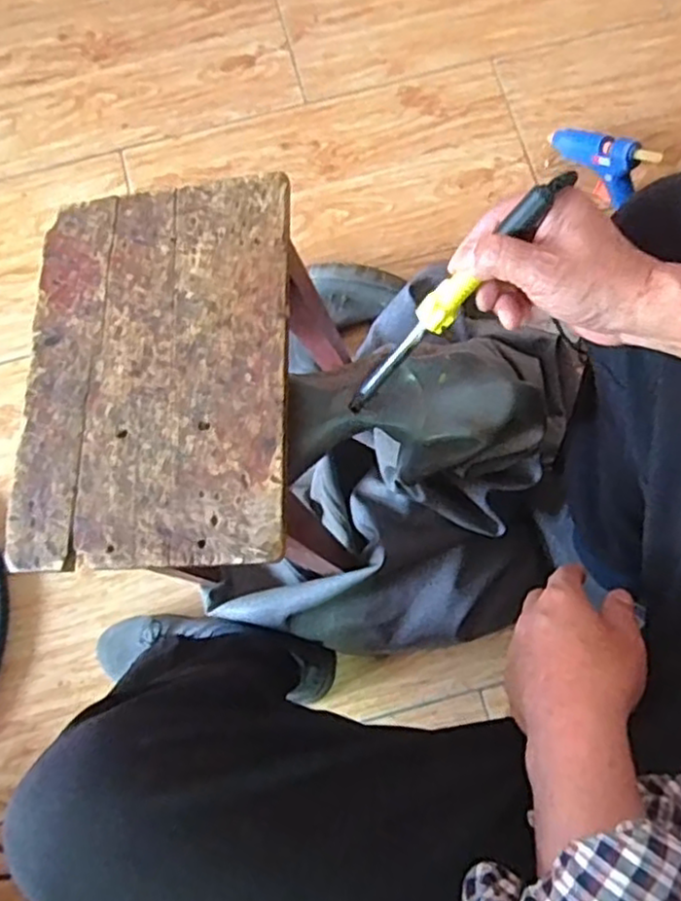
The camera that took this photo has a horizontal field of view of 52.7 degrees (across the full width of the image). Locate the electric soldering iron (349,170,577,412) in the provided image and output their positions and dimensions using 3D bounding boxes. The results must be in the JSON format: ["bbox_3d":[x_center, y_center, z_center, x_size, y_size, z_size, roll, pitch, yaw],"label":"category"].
[{"bbox_3d":[0.074,-0.102,0.484,0.024,0.028,0.223,49,124,8],"label":"electric soldering iron"}]

